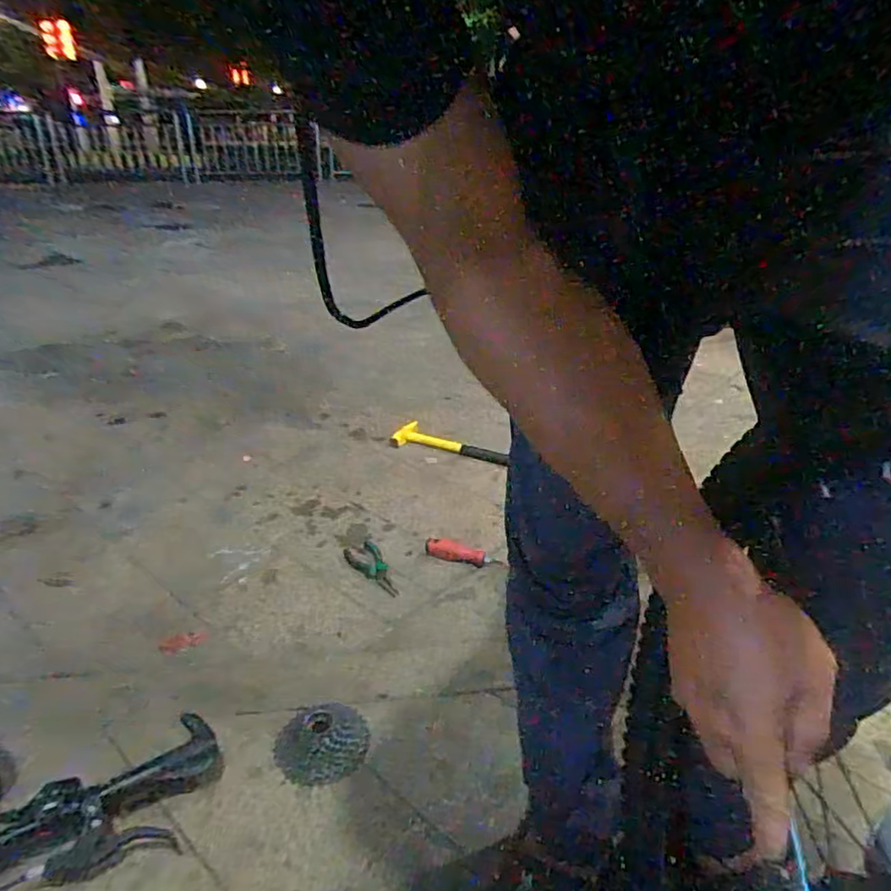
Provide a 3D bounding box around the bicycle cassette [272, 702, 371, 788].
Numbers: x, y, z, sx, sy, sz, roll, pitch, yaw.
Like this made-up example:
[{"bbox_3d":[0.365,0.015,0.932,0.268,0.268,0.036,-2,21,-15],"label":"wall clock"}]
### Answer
[{"bbox_3d":[-0.160,0.380,0.827,0.118,0.028,0.113,1,28,0],"label":"bicycle cassette"}]

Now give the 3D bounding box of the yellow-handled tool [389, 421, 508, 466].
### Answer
[{"bbox_3d":[0.005,0.008,1.546,0.308,0.027,0.106,19,33,31],"label":"yellow-handled tool"}]

